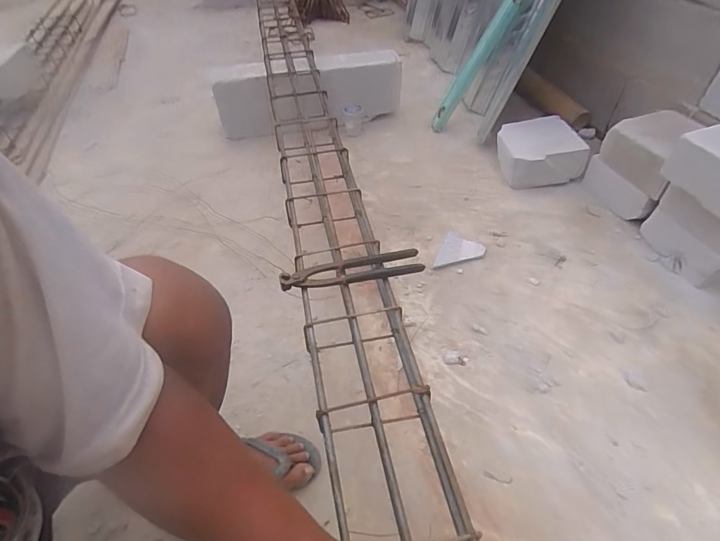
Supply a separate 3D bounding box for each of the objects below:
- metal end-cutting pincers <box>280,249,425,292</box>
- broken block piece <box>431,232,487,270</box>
[{"bbox_3d":[-0.012,0.002,0.682,0.224,0.019,0.048,-10,49,-9],"label":"metal end-cutting pincers"},{"bbox_3d":[0.248,-0.036,1.081,0.107,0.007,0.135,23,51,19],"label":"broken block piece"}]

